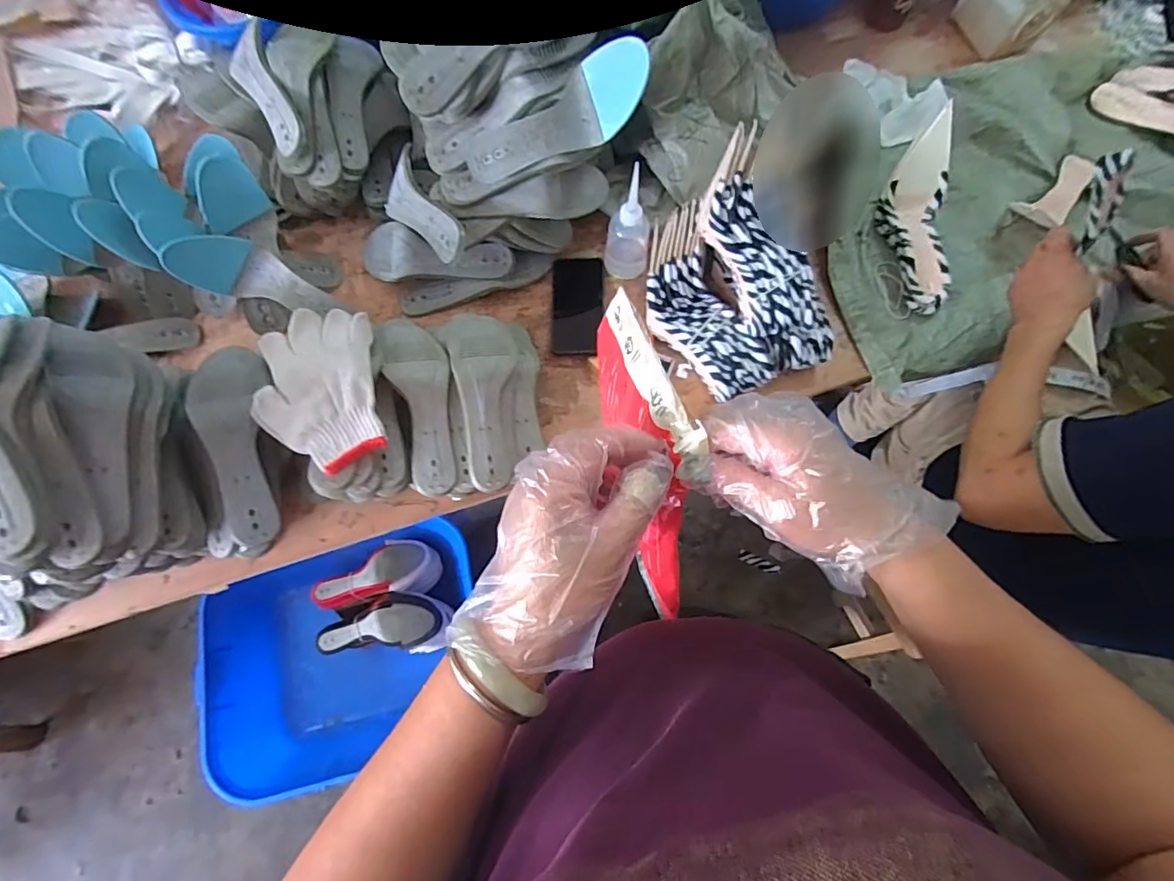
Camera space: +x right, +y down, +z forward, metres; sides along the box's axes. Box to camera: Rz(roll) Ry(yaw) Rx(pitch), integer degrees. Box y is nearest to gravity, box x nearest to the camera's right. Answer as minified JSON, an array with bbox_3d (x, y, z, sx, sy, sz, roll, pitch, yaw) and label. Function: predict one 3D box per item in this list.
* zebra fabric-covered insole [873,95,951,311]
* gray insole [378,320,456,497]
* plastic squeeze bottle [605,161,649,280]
[{"bbox_3d":[0.496,-0.325,0.774,0.094,0.094,0.271,-1,89,1],"label":"zebra fabric-covered insole"},{"bbox_3d":[-0.204,-0.046,0.665,0.071,0.032,0.224,-12,87,-3],"label":"gray insole"},{"bbox_3d":[0.058,-0.296,0.730,0.062,0.163,0.054,4,73,2],"label":"plastic squeeze bottle"}]

